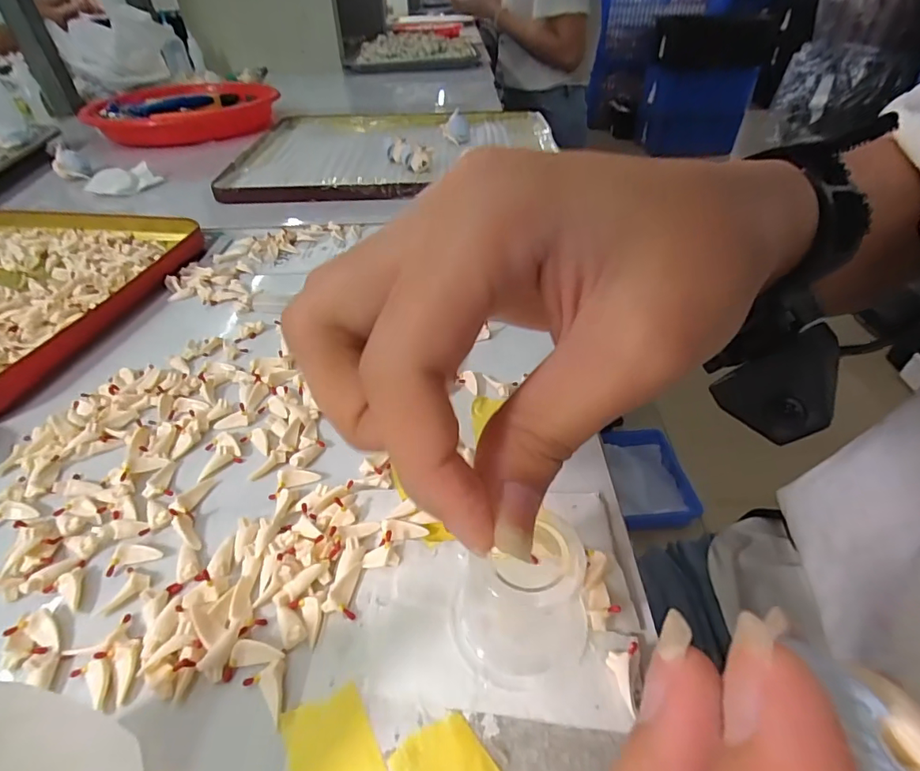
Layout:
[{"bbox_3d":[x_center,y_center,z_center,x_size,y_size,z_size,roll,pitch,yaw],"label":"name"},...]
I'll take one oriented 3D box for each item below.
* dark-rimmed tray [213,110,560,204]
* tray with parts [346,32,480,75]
[{"bbox_3d":[-0.067,-0.243,0.484,0.300,0.027,0.246,1,41,2],"label":"dark-rimmed tray"},{"bbox_3d":[-0.095,-0.663,0.950,0.266,0.059,0.193,-1,41,0],"label":"tray with parts"}]

